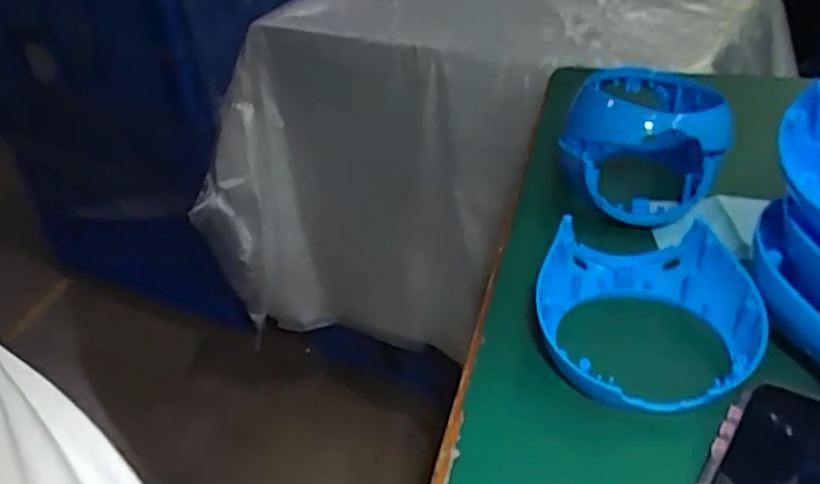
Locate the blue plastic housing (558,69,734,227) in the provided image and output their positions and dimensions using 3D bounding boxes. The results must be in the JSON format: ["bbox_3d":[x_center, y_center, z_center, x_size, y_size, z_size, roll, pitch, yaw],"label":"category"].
[{"bbox_3d":[0.194,-0.084,0.612,0.126,0.084,0.139,6,34,14],"label":"blue plastic housing"}]

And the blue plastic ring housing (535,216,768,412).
[{"bbox_3d":[0.150,0.039,0.454,0.133,0.046,0.150,10,35,20],"label":"blue plastic ring housing"}]

